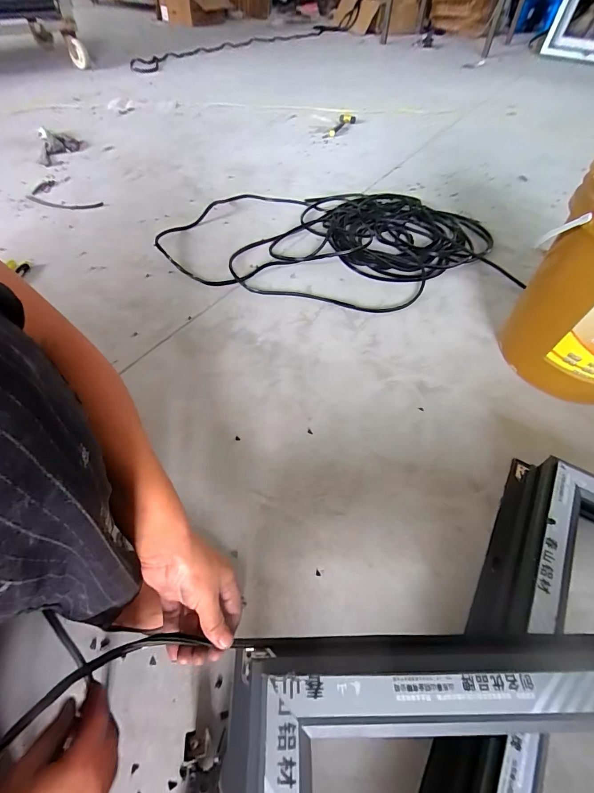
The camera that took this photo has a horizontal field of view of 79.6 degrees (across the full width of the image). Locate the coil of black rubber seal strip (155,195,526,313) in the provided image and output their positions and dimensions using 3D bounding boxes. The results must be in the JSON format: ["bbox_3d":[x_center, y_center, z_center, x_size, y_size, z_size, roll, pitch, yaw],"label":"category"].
[{"bbox_3d":[0.138,-0.453,1.022,0.846,0.044,0.551,10,52,7],"label":"coil of black rubber seal strip"}]

